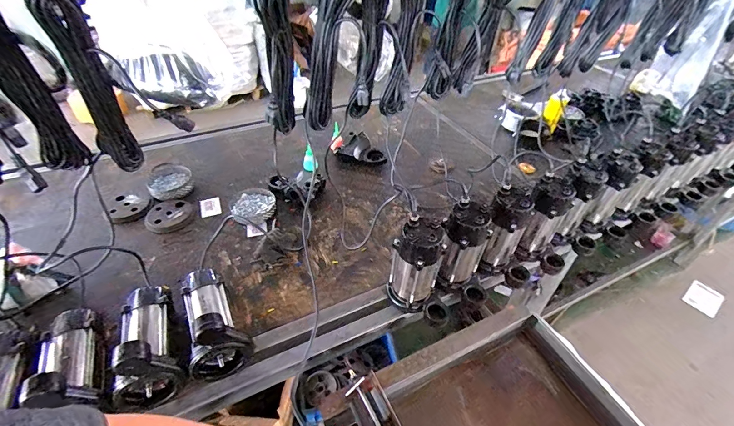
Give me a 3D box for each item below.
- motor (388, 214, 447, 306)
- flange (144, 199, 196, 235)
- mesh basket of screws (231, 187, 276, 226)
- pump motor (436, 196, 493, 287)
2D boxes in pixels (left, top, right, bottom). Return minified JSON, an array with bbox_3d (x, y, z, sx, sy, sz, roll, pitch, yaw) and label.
[{"bbox_3d":[0.108,0.121,0.808,0.102,0.232,0.087,24,47,22],"label":"motor"},{"bbox_3d":[-0.587,0.007,1.068,0.132,0.017,0.133,1,42,-1],"label":"flange"},{"bbox_3d":[-0.343,-0.022,1.080,0.123,0.032,0.129,1,42,-1],"label":"mesh basket of screws"},{"bbox_3d":[0.223,0.079,0.845,0.104,0.204,0.087,17,44,15],"label":"pump motor"}]

